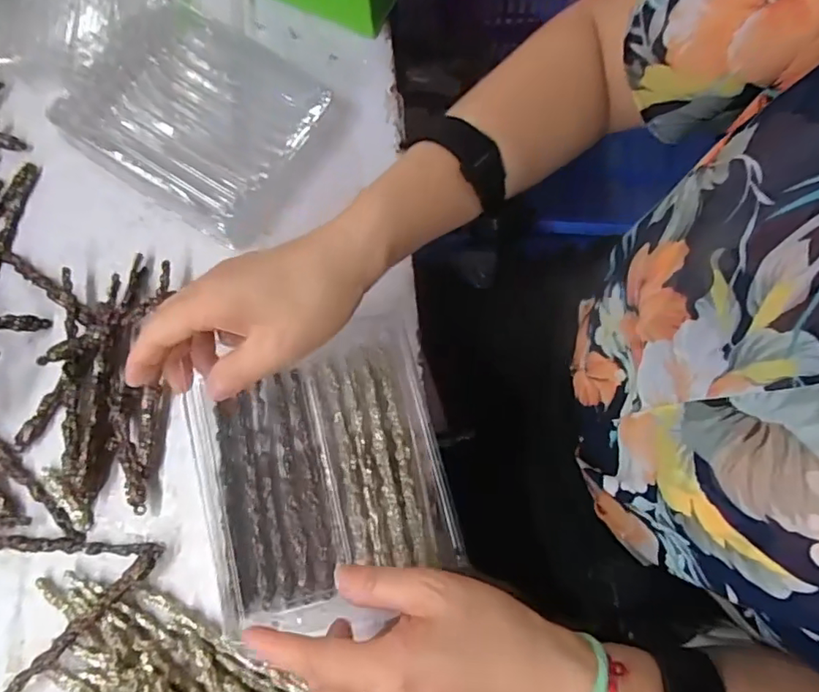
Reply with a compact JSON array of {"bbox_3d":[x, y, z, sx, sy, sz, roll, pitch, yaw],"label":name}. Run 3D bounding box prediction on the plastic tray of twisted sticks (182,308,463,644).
[{"bbox_3d":[-0.059,0.082,0.369,0.158,0.020,0.178,-15,77,-4],"label":"plastic tray of twisted sticks"}]

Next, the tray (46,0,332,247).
[{"bbox_3d":[-0.170,-0.185,0.433,0.177,0.023,0.151,33,79,7],"label":"tray"}]

